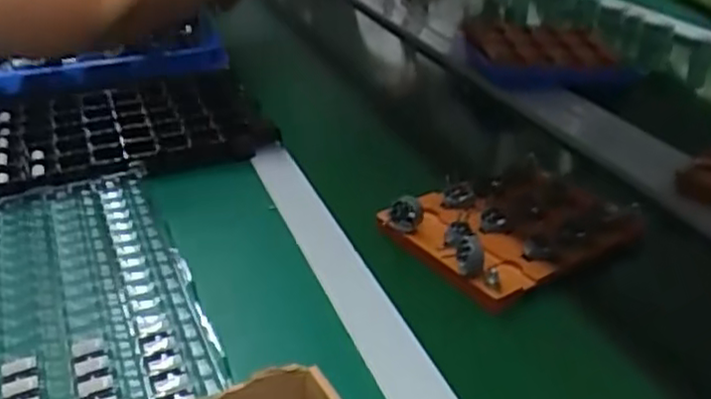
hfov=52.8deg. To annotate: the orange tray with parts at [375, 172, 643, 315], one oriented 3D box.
[{"bbox_3d":[0.130,0.021,0.607,0.180,0.042,0.140,-18,35,-30],"label":"orange tray with parts"}]

